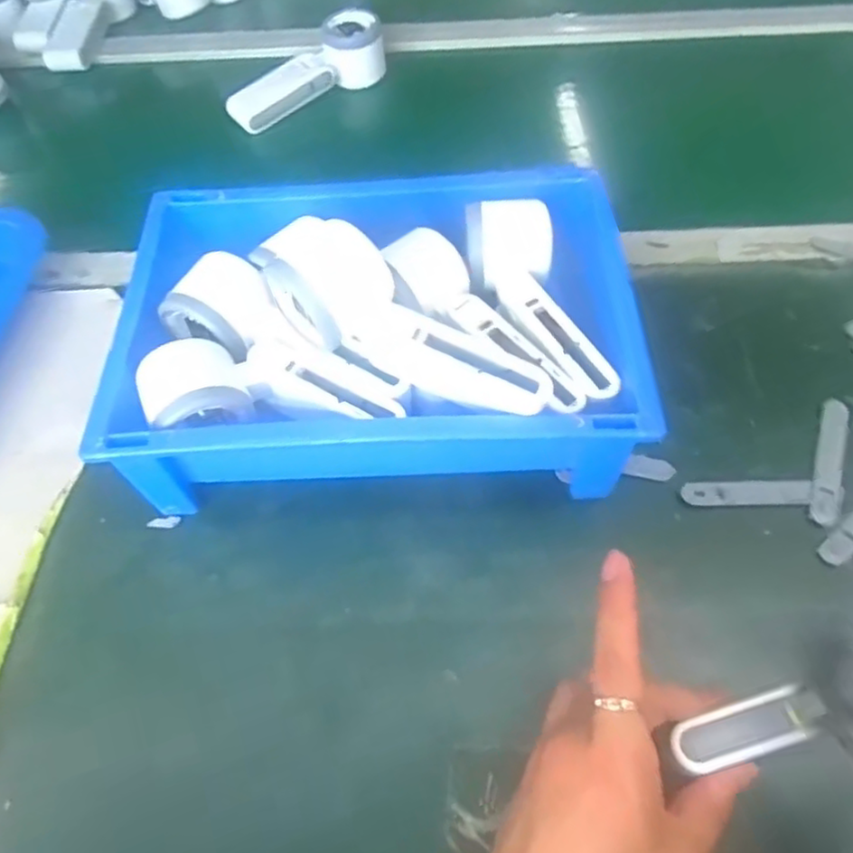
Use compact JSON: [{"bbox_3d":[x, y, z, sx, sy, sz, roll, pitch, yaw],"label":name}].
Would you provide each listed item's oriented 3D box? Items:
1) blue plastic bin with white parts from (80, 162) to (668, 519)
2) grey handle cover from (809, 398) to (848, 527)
[{"bbox_3d":[-0.028,-0.064,0.434,0.301,0.108,0.225,-2,56,2],"label":"blue plastic bin with white parts"},{"bbox_3d":[0.250,0.019,0.426,0.015,0.004,0.095,18,59,15],"label":"grey handle cover"}]

